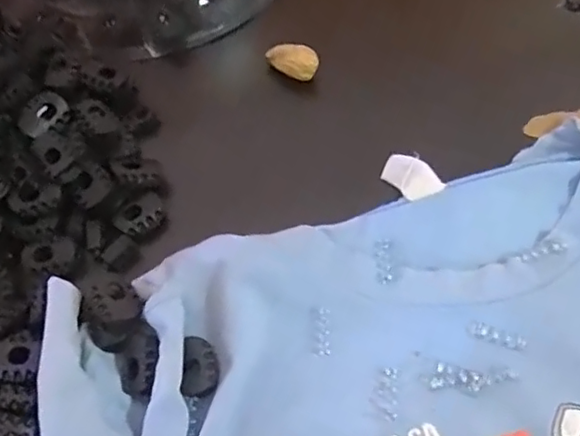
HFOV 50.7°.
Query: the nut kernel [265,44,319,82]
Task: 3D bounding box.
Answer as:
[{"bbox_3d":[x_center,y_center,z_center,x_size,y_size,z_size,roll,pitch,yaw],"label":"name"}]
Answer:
[{"bbox_3d":[0.001,-0.076,0.293,0.025,0.012,0.011,14,63,9],"label":"nut kernel"}]

